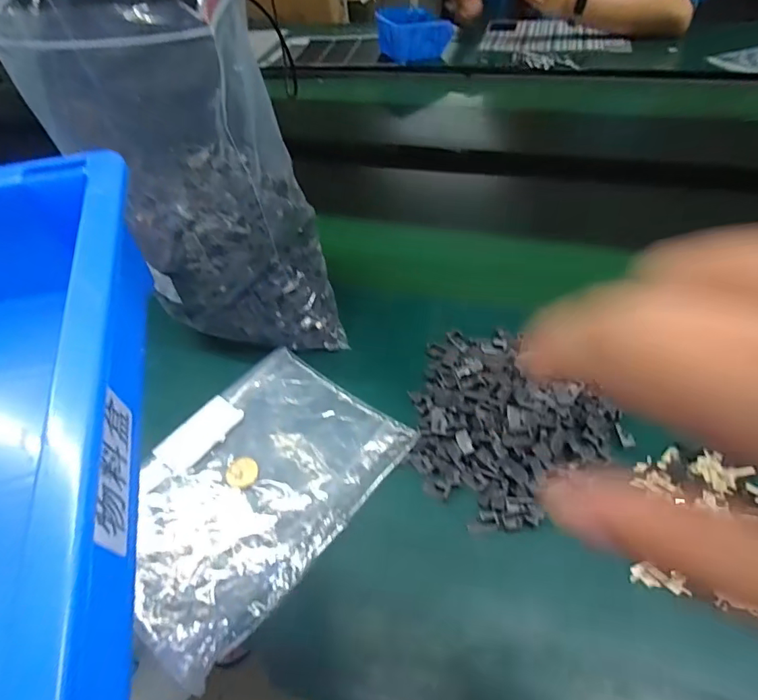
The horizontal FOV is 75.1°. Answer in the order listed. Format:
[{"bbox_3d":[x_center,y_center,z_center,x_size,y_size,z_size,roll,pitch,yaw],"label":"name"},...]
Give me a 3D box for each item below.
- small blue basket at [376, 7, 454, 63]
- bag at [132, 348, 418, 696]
[{"bbox_3d":[0.073,-0.666,1.043,0.146,0.077,0.132,-12,47,-4],"label":"small blue basket"},{"bbox_3d":[-0.104,0.103,0.389,0.163,0.017,0.222,31,57,29],"label":"bag"}]

